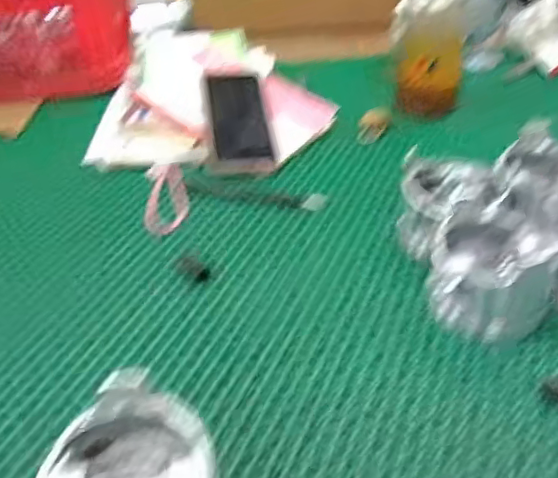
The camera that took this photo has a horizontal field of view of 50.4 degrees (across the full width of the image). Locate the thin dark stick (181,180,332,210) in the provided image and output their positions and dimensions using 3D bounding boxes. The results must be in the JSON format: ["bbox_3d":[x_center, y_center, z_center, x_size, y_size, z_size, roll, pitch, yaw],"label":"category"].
[{"bbox_3d":[-0.026,-0.046,0.603,0.146,0.008,0.026,6,37,11],"label":"thin dark stick"}]

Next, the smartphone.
[{"bbox_3d":[-0.045,-0.136,0.674,0.070,0.010,0.158,-1,57,-13],"label":"smartphone"}]

